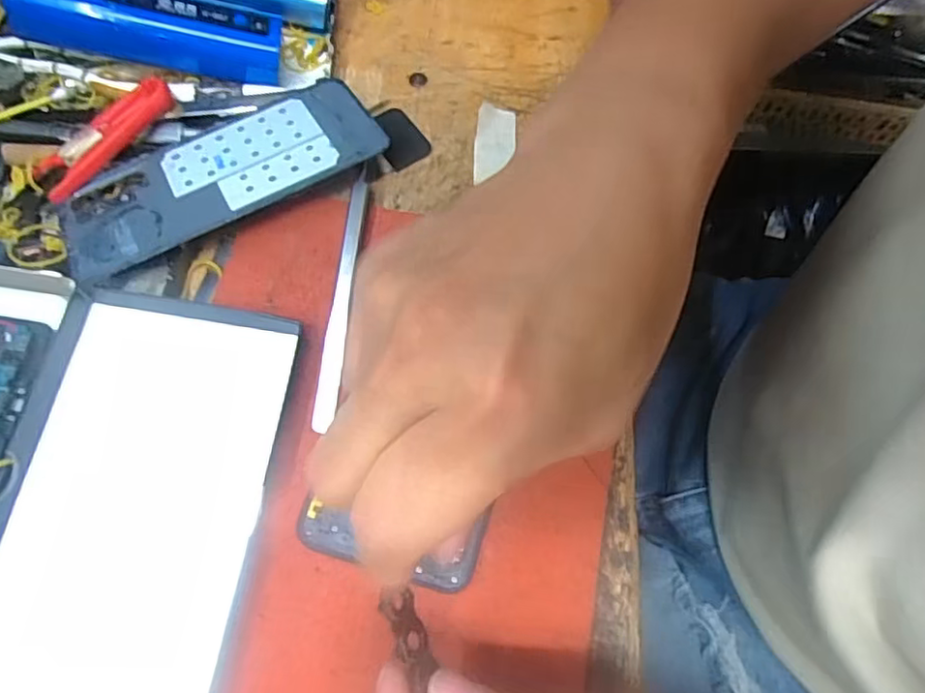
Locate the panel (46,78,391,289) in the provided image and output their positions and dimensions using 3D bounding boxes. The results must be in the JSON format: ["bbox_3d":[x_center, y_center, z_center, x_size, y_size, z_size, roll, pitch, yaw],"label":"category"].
[{"bbox_3d":[-0.123,-0.091,0.313,0.157,0.005,0.083,-32,60,-13],"label":"panel"}]

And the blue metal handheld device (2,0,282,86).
[{"bbox_3d":[-0.167,-0.172,0.331,0.129,0.035,0.026,4,64,-20],"label":"blue metal handheld device"}]

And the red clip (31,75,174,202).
[{"bbox_3d":[-0.186,-0.110,0.315,0.023,0.018,0.078,37,70,14],"label":"red clip"}]

